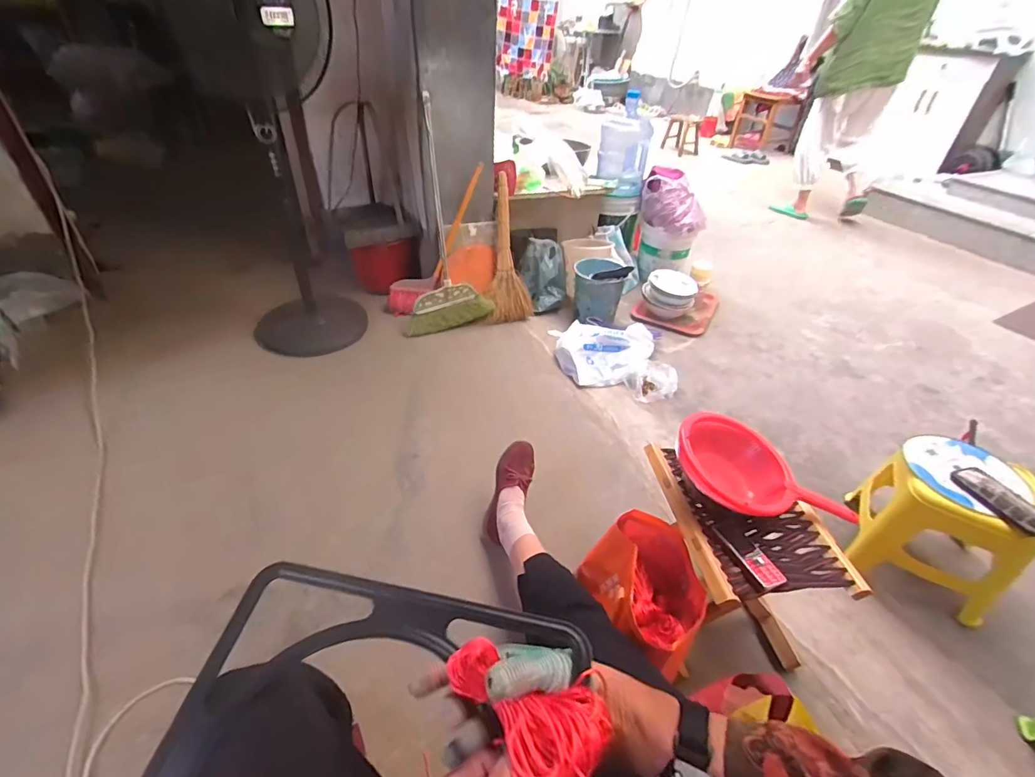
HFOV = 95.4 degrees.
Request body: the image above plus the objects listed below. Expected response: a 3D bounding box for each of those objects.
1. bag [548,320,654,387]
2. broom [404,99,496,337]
[{"bbox_3d":[0.341,-0.158,1.770,0.391,0.089,0.350,1,41,-4],"label":"bag"},{"bbox_3d":[-0.293,-0.614,1.750,0.348,0.803,0.127,-11,21,-16],"label":"broom"}]

